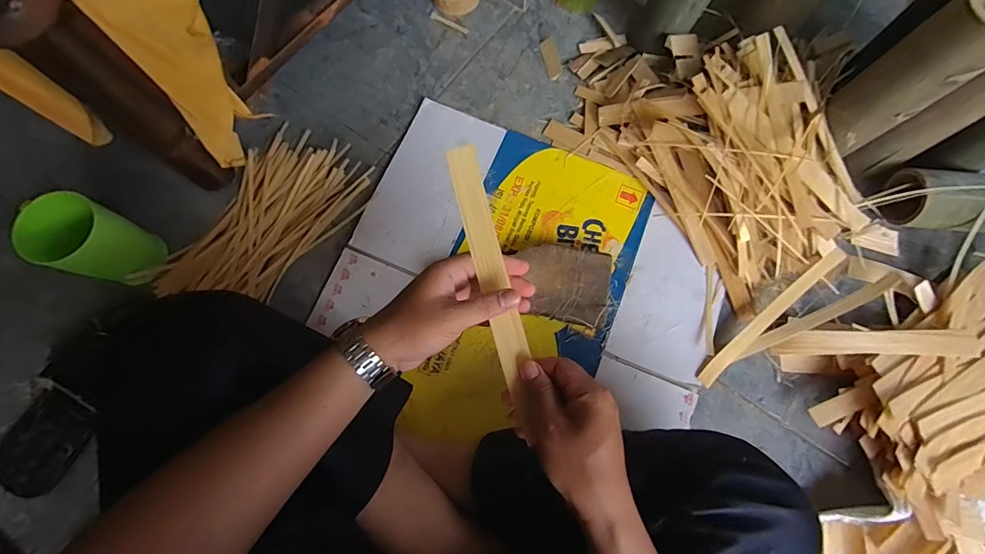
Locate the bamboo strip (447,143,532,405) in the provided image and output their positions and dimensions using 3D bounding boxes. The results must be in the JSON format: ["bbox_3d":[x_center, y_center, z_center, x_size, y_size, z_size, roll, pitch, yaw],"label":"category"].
[{"bbox_3d":[-0.003,-0.013,0.380,0.028,0.011,0.211,-15,88,-6],"label":"bamboo strip"}]

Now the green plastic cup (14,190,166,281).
[{"bbox_3d":[-0.505,-0.042,0.540,0.082,0.129,0.089,0,75,-2],"label":"green plastic cup"}]

